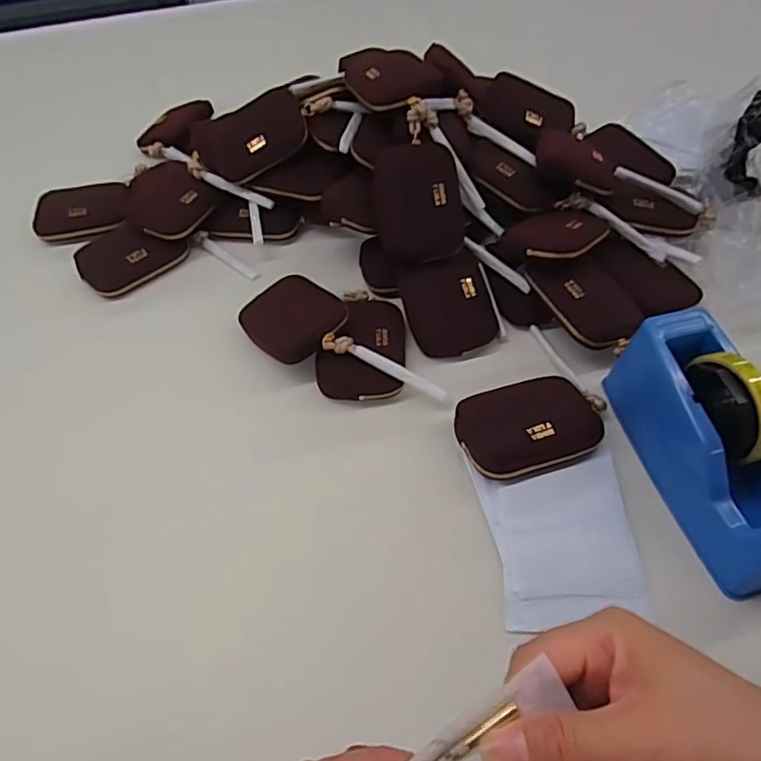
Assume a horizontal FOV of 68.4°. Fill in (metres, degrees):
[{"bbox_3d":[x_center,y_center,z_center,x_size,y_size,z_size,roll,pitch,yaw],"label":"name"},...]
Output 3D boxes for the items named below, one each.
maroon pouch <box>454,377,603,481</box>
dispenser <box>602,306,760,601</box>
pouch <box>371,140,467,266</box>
[{"bbox_3d":[0.132,0.042,0.481,0.125,0.034,0.080,-14,54,-7],"label":"maroon pouch"},{"bbox_3d":[0.258,0.042,0.425,0.073,0.099,0.205,-14,54,-7],"label":"dispenser"},{"bbox_3d":[0.038,-0.179,0.556,0.086,0.022,0.118,-11,89,1],"label":"pouch"}]

